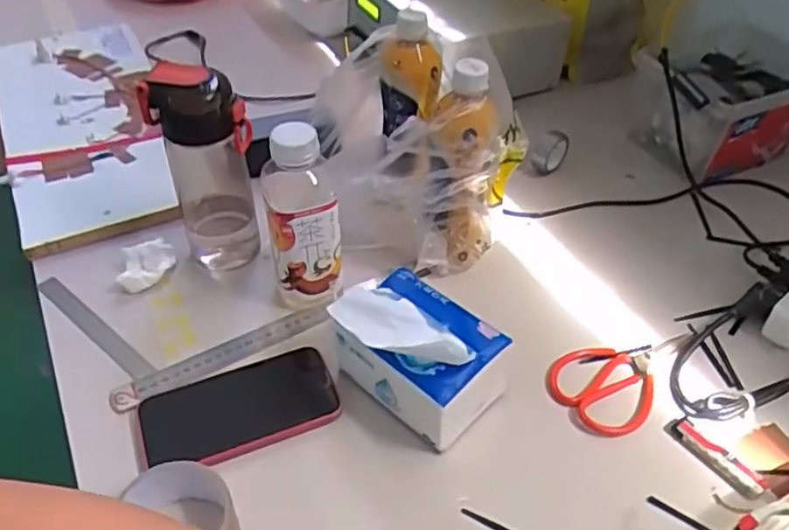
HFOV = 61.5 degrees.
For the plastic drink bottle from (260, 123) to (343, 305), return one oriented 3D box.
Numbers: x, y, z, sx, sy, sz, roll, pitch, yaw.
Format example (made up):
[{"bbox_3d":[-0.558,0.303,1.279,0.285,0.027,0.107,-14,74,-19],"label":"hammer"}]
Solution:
[{"bbox_3d":[-0.084,-0.041,0.612,0.063,0.179,0.069,-5,42,-7],"label":"plastic drink bottle"}]

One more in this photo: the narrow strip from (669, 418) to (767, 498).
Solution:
[{"bbox_3d":[0.261,0.155,0.540,0.020,0.008,0.080,-30,52,-27],"label":"narrow strip"}]

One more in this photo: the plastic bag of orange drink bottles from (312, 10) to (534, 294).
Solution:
[{"bbox_3d":[0.020,-0.130,0.693,0.178,0.202,0.227,-5,42,-7],"label":"plastic bag of orange drink bottles"}]

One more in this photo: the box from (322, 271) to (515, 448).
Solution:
[{"bbox_3d":[0.021,0.071,0.559,0.131,0.098,0.096,31,49,28],"label":"box"}]

